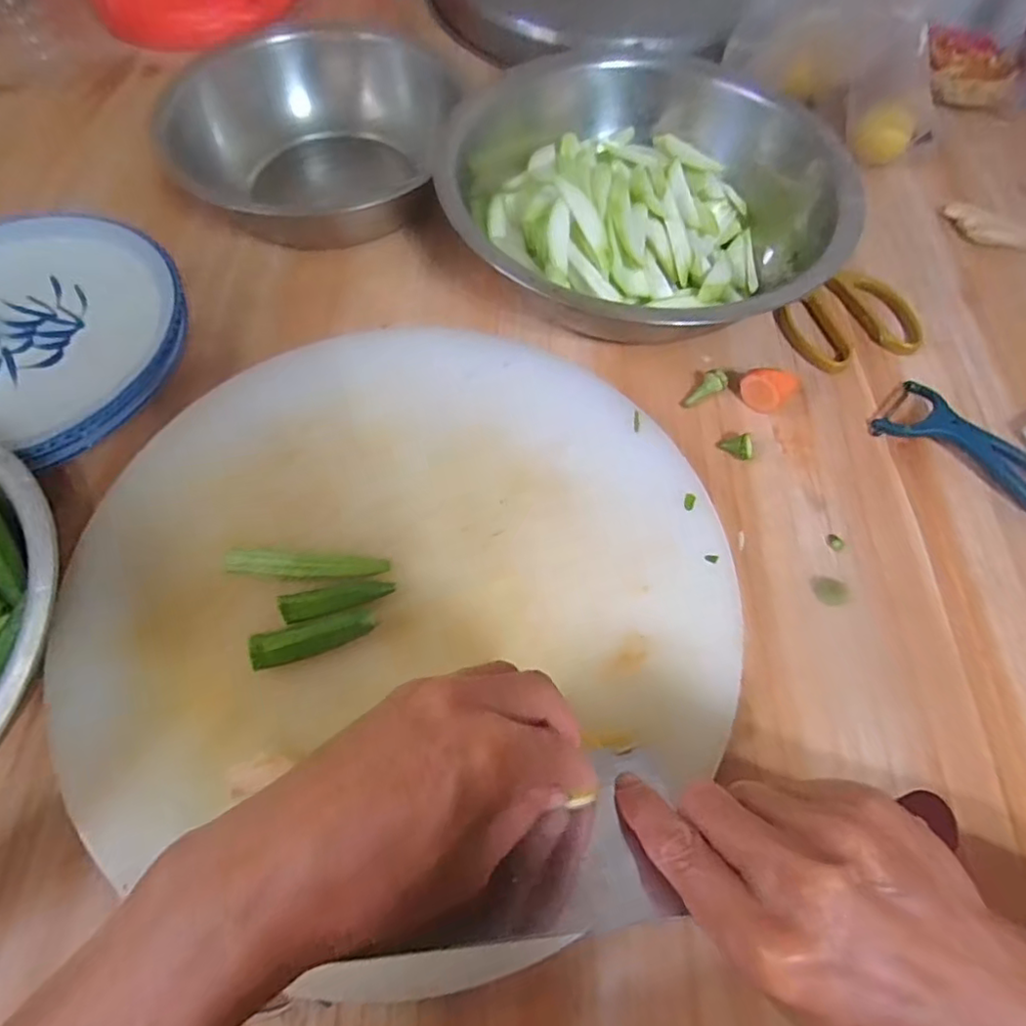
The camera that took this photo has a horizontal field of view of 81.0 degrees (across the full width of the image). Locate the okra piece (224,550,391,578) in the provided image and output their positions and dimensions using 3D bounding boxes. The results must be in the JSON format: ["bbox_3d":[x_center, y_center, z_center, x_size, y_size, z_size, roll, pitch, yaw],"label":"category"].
[{"bbox_3d":[-0.126,0.033,0.372,0.093,0.021,0.016,2,64,0],"label":"okra piece"}]

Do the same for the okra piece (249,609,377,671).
[{"bbox_3d":[-0.116,0.074,0.353,0.069,0.019,0.018,-16,65,-9],"label":"okra piece"}]

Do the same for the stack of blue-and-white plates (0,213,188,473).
[{"bbox_3d":[-0.369,-0.137,0.471,0.231,0.050,0.208,15,65,6],"label":"stack of blue-and-white plates"}]

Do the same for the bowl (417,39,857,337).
[{"bbox_3d":[0.113,-0.259,0.510,0.307,0.108,0.274,35,68,15],"label":"bowl"}]

